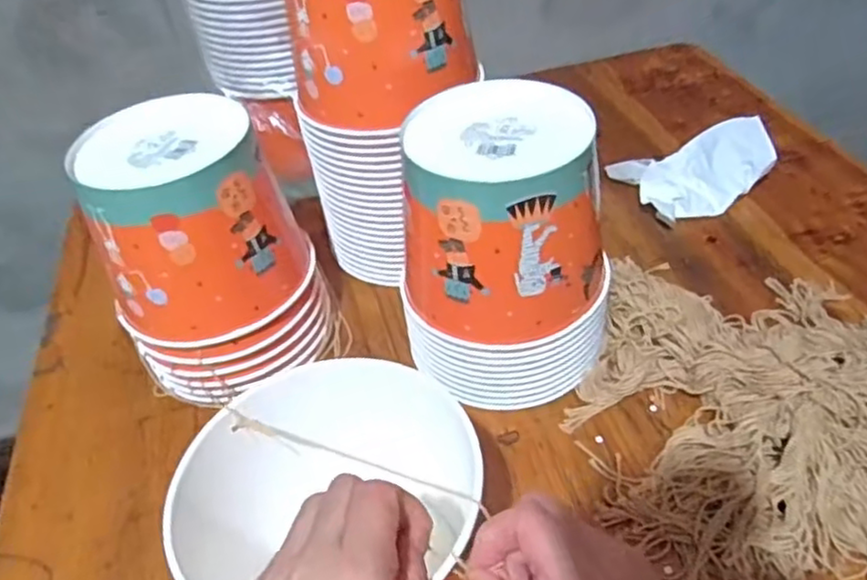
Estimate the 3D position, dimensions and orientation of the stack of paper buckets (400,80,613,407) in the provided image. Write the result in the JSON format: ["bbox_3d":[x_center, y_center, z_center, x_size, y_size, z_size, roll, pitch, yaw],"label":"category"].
[{"bbox_3d":[0.056,-0.030,0.520,0.155,0.203,0.146,2,44,8],"label":"stack of paper buckets"}]

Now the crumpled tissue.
[{"bbox_3d":[0.271,-0.128,0.700,0.140,0.056,0.097,-16,44,-10],"label":"crumpled tissue"}]

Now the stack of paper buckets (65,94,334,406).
[{"bbox_3d":[-0.181,-0.028,0.558,0.157,0.206,0.149,-19,45,-13],"label":"stack of paper buckets"}]

